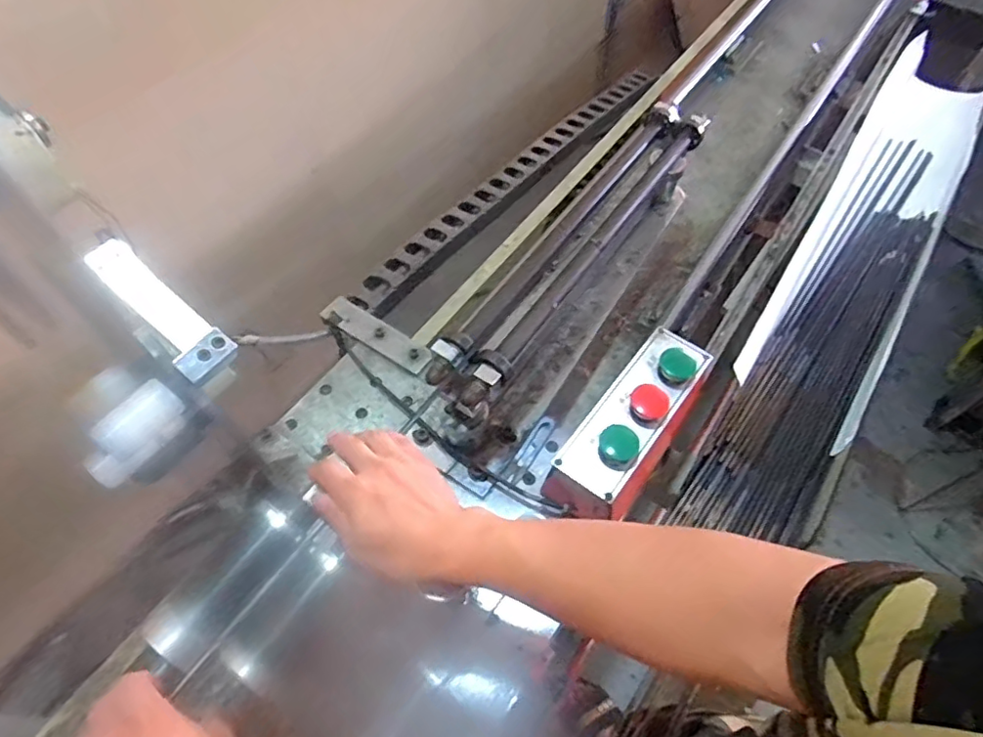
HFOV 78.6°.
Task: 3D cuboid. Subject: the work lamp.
[{"bbox_3d":[-0.267,-0.046,0.486,0.137,0.022,0.043,46,61,0],"label":"work lamp"}]

